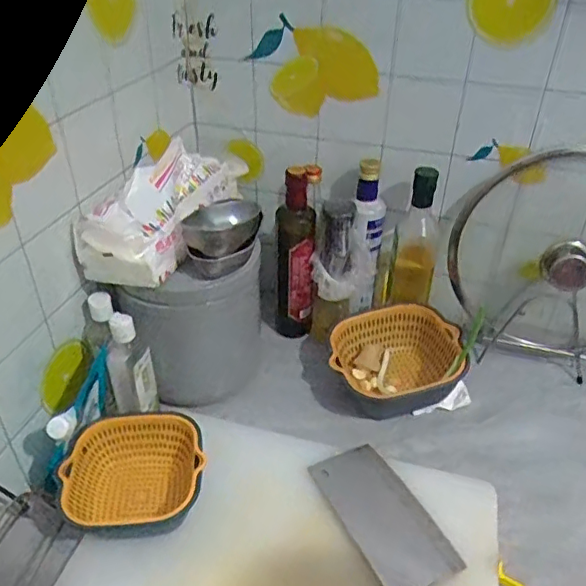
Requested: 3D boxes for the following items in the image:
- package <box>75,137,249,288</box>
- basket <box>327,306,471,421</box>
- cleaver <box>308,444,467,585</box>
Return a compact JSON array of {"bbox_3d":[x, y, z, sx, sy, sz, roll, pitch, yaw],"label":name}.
[{"bbox_3d":[-0.160,-0.127,0.730,0.113,0.108,0.257,12,38,14],"label":"package"},{"bbox_3d":[0.136,0.099,0.825,0.198,0.084,0.164,-3,36,-6],"label":"basket"},{"bbox_3d":[0.120,0.275,0.619,0.095,0.027,0.262,-15,39,-21],"label":"cleaver"}]

